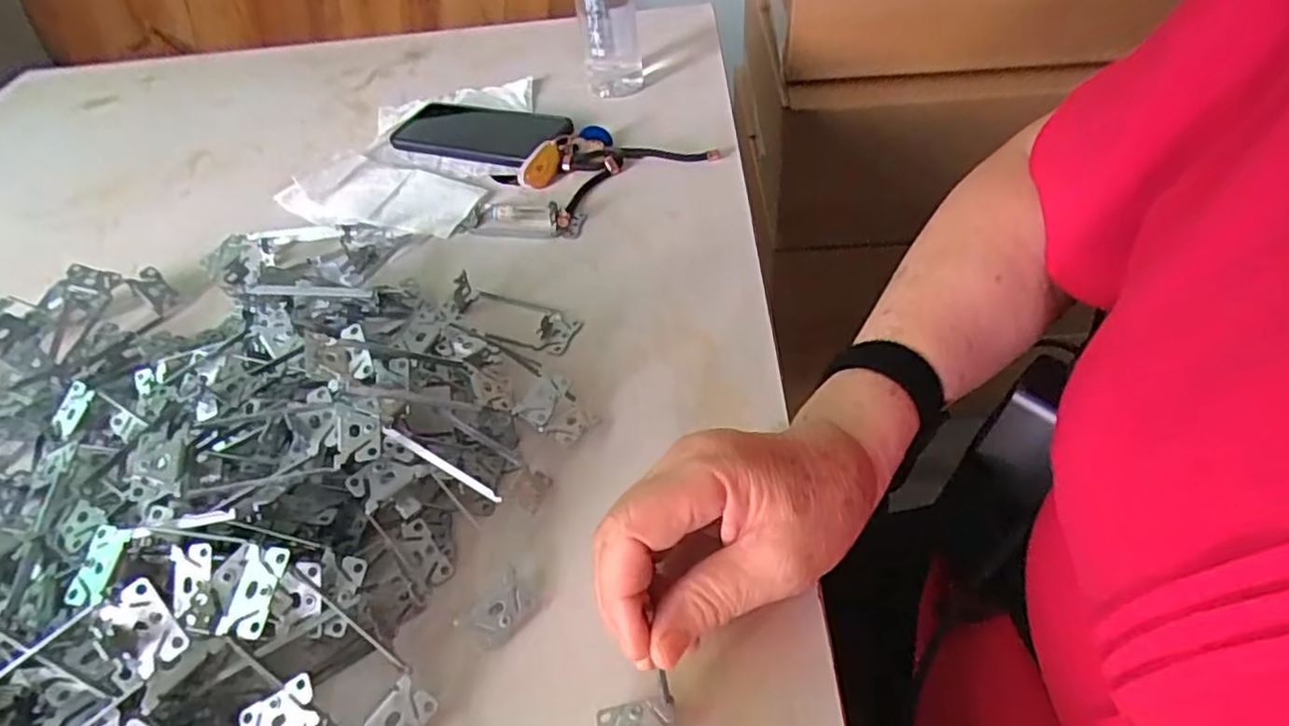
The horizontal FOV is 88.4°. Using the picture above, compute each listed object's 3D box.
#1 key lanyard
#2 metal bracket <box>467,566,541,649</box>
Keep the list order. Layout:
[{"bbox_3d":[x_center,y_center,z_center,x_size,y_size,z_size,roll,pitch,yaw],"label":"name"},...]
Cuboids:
[{"bbox_3d":[-0.024,-0.173,0.564,0.149,0.023,0.093,-25,49,-16],"label":"key lanyard"},{"bbox_3d":[-0.067,0.117,0.311,0.021,0.009,0.033,33,58,31],"label":"metal bracket"}]

